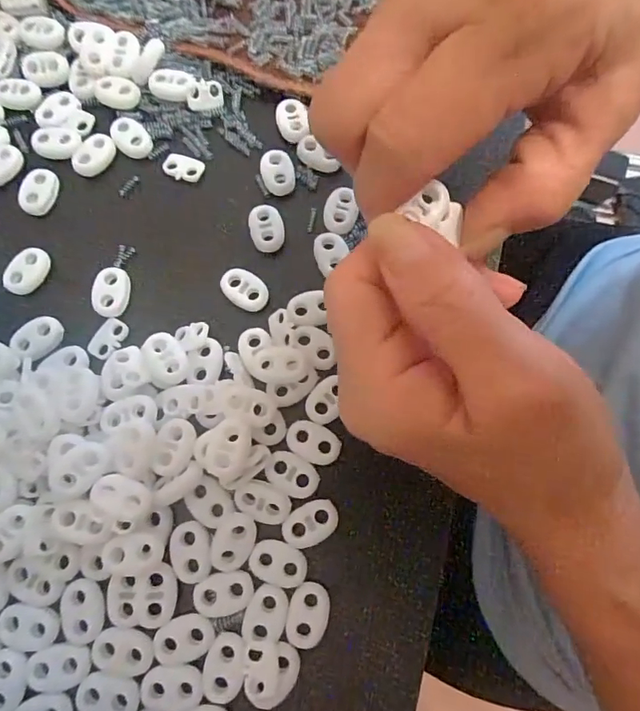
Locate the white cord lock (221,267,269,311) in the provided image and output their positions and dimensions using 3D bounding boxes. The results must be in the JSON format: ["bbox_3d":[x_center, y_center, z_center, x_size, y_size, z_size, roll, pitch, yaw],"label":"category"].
[{"bbox_3d":[-0.034,-0.030,0.211,0.022,0.004,0.015,33,78,8],"label":"white cord lock"}]

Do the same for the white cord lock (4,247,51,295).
[{"bbox_3d":[-0.132,-0.038,0.217,0.014,0.005,0.023,29,78,7],"label":"white cord lock"}]

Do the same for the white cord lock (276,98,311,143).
[{"bbox_3d":[-0.013,-0.115,0.235,0.015,0.005,0.021,-6,76,-2],"label":"white cord lock"}]

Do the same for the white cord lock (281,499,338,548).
[{"bbox_3d":[-0.004,0.065,0.186,0.022,0.004,0.014,-29,78,-7],"label":"white cord lock"}]

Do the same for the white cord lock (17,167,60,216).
[{"bbox_3d":[-0.132,-0.078,0.225,0.017,0.004,0.023,3,76,1],"label":"white cord lock"}]

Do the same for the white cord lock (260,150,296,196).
[{"bbox_3d":[-0.020,-0.087,0.227,0.015,0.004,0.022,-15,76,-4],"label":"white cord lock"}]

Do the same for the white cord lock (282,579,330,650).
[{"bbox_3d":[-0.004,0.097,0.180,0.015,0.004,0.022,13,76,3],"label":"white cord lock"}]

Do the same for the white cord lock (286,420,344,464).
[{"bbox_3d":[-0.003,0.035,0.196,0.022,0.004,0.015,23,77,6],"label":"white cord lock"}]

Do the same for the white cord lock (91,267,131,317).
[{"bbox_3d":[-0.093,-0.029,0.213,0.015,0.004,0.022,4,76,1],"label":"white cord lock"}]

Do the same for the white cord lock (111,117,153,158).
[{"bbox_3d":[-0.092,-0.106,0.233,0.015,0.004,0.023,-42,80,-10],"label":"white cord lock"}]

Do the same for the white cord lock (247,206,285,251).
[{"bbox_3d":[-0.024,-0.058,0.220,0.015,0.006,0.023,-15,76,-4],"label":"white cord lock"}]

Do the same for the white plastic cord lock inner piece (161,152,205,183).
[{"bbox_3d":[-0.066,-0.091,0.231,0.020,0.004,0.013,21,77,5],"label":"white plastic cord lock inner piece"}]

